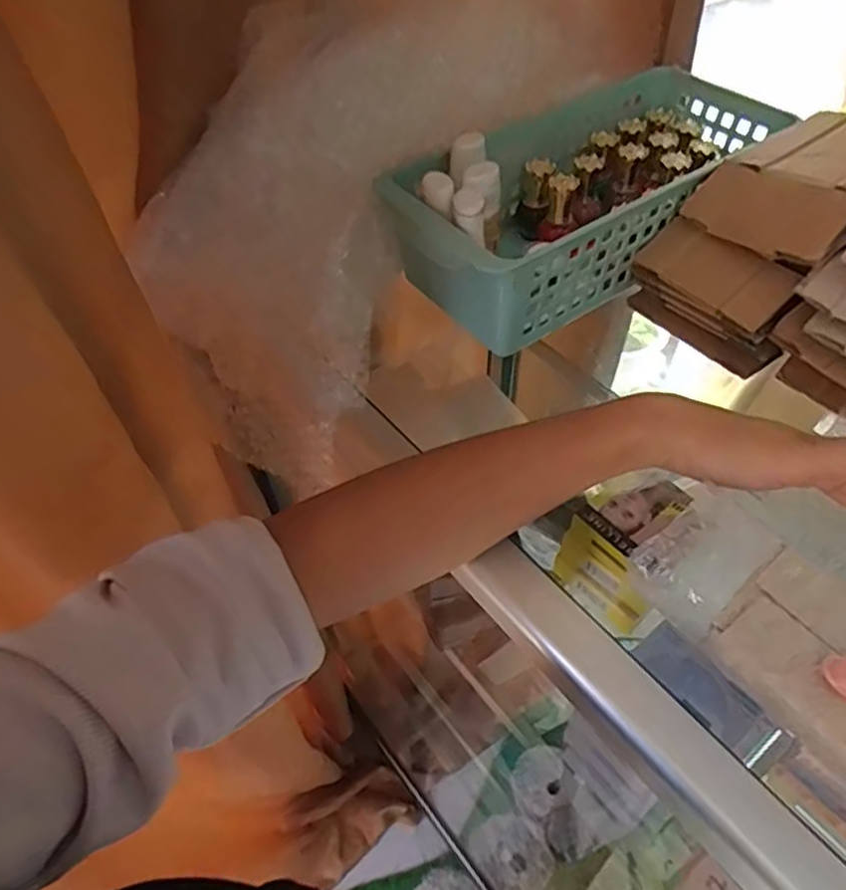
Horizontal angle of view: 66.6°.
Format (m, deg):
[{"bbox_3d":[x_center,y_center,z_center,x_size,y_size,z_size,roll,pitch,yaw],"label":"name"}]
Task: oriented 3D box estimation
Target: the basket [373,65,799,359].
[{"bbox_3d":[0.123,-0.185,0.481,0.310,0.085,0.132,-33,57,-24],"label":"basket"}]

